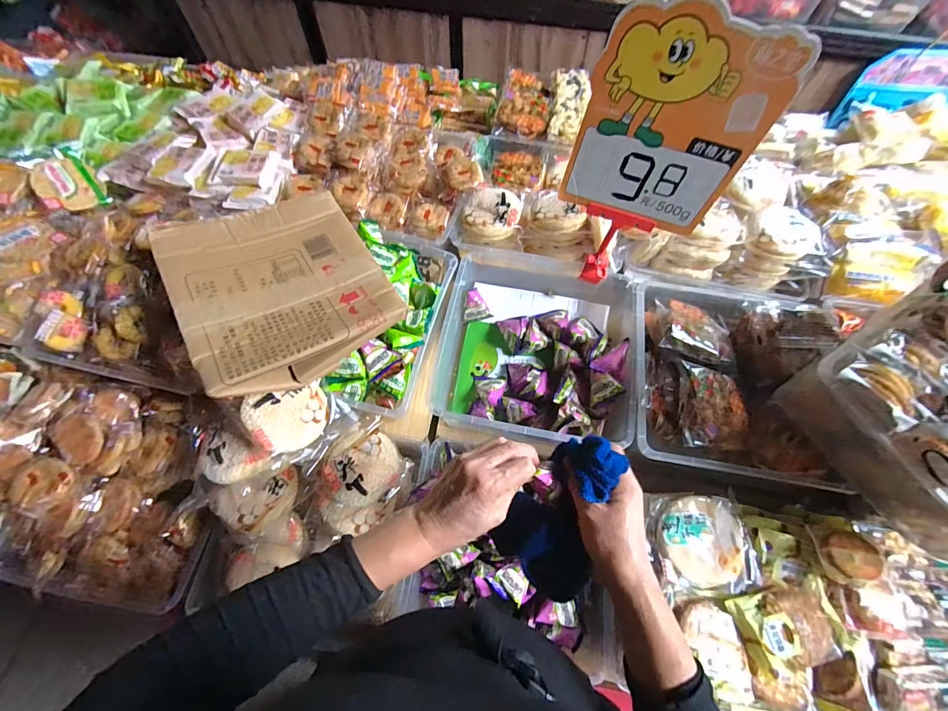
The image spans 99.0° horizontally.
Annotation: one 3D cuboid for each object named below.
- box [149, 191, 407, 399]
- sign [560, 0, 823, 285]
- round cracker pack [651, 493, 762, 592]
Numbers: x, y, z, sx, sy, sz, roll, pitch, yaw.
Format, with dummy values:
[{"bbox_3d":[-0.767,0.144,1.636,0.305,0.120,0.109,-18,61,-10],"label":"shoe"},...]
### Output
[{"bbox_3d":[-0.267,-0.112,0.556,0.247,0.059,0.287,-31,69,-14],"label":"box"},{"bbox_3d":[0.226,-0.238,0.530,0.196,0.346,0.010,16,60,6],"label":"sign"},{"bbox_3d":[0.302,0.242,0.529,0.121,0.022,0.113,0,65,0],"label":"round cracker pack"}]

